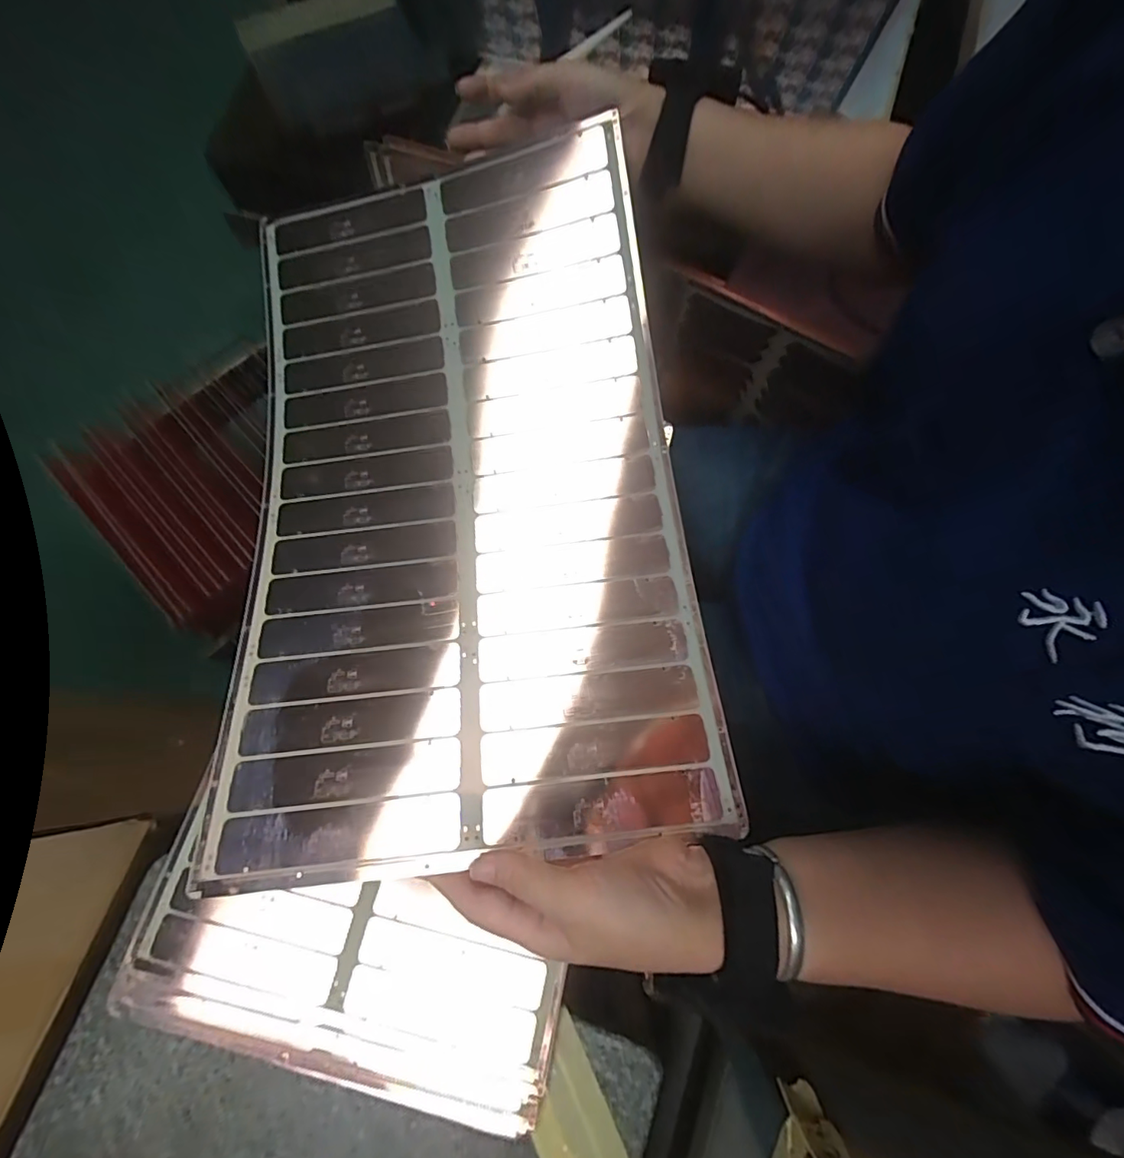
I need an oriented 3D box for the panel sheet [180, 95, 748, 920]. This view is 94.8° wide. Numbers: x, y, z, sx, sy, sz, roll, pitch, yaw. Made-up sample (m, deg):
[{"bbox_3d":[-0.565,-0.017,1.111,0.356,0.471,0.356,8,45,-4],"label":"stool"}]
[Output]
[{"bbox_3d":[-0.075,-0.076,0.370,0.305,0.057,0.491,-7,76,-1],"label":"panel sheet"}]

